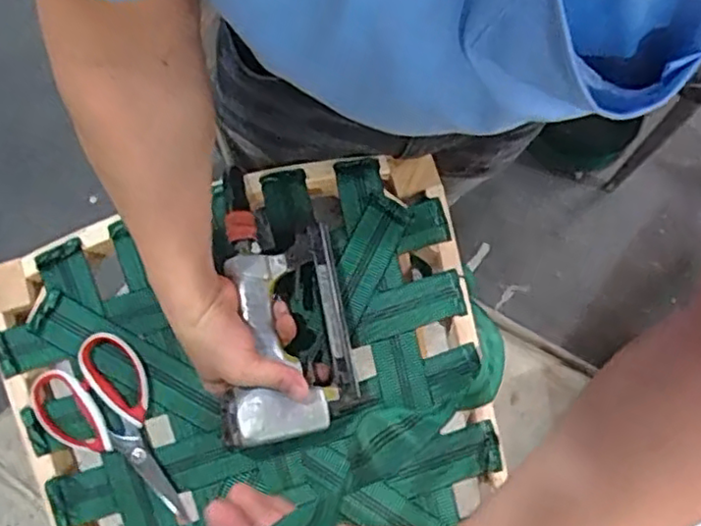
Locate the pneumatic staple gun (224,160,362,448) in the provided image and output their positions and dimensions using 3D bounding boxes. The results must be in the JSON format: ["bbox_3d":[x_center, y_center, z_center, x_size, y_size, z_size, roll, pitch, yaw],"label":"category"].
[{"bbox_3d":[-0.057,0.039,0.615,0.111,0.063,0.243,-3,74,-2],"label":"pneumatic staple gun"}]

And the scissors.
[{"bbox_3d":[-0.208,0.153,0.603,0.101,0.012,0.180,-43,82,-9],"label":"scissors"}]

